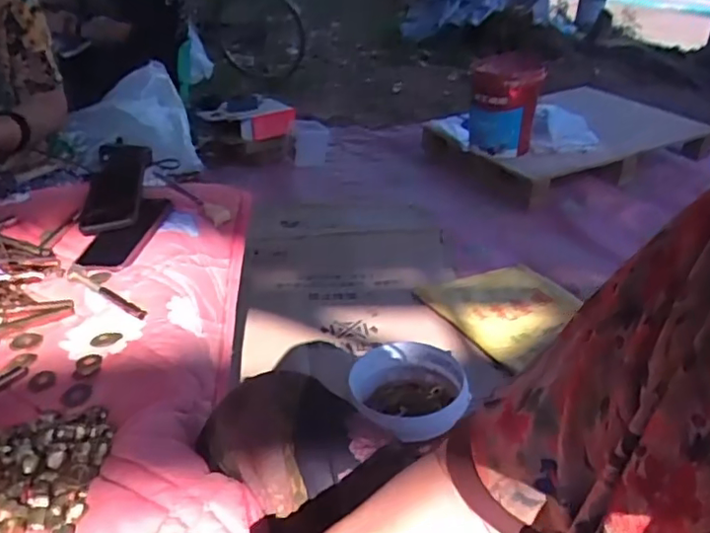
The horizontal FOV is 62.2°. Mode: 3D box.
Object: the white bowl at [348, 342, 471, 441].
[{"bbox_3d":[0.110,0.233,1.052,0.201,0.109,0.201,3,29,-1],"label":"white bowl"}]

